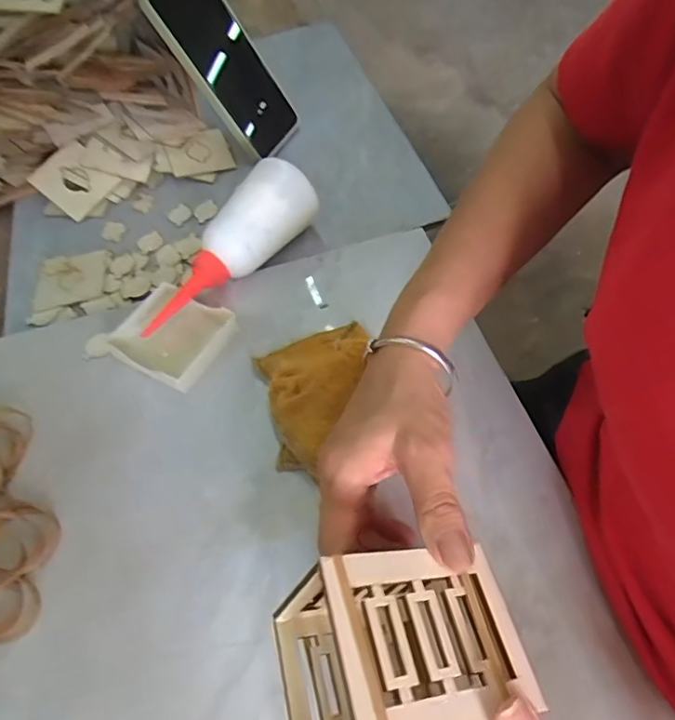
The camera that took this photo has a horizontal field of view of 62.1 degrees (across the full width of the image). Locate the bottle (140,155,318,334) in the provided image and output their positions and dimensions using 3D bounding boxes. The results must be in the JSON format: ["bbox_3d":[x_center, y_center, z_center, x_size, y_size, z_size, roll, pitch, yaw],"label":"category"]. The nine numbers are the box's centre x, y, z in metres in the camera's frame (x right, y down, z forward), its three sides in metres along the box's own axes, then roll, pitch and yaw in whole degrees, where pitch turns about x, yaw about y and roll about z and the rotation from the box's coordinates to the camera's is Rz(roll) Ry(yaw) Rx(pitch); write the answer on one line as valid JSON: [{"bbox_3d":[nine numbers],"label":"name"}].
[{"bbox_3d":[-0.094,-0.091,0.459,0.054,0.050,0.182,36,78,25],"label":"bottle"}]

